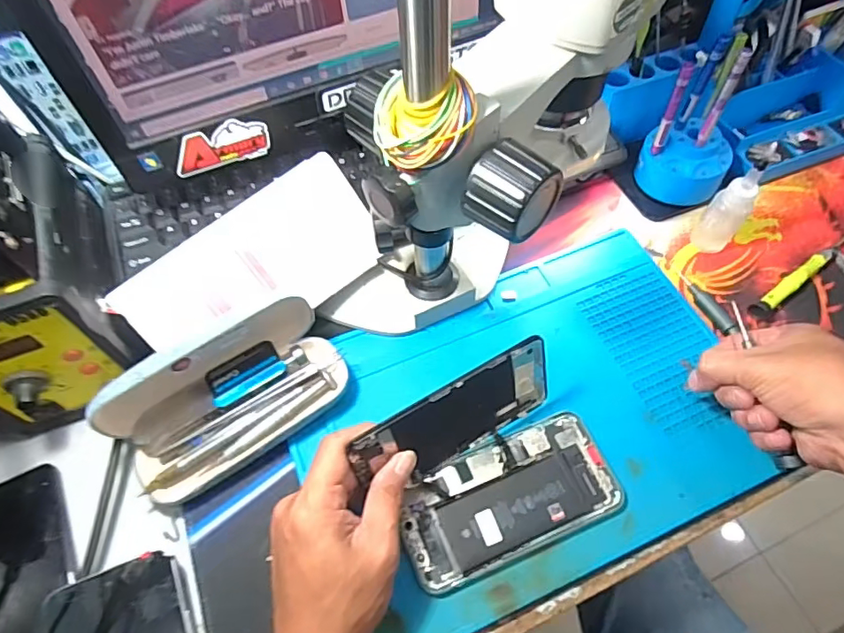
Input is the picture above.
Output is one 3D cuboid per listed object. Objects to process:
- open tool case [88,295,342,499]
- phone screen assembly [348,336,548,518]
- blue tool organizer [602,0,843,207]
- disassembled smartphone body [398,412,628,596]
[{"bbox_3d":[-0.138,0.052,0.376,0.160,0.063,0.083,-34,65,-17],"label":"open tool case"},{"bbox_3d":[0.021,0.070,0.354,0.148,0.074,0.010,-28,46,-15],"label":"phone screen assembly"},{"bbox_3d":[0.302,-0.215,0.473,0.241,0.148,0.162,-29,63,-15],"label":"blue tool organizer"},{"bbox_3d":[0.059,0.124,0.365,0.148,0.011,0.076,-21,62,-11],"label":"disassembled smartphone body"}]

